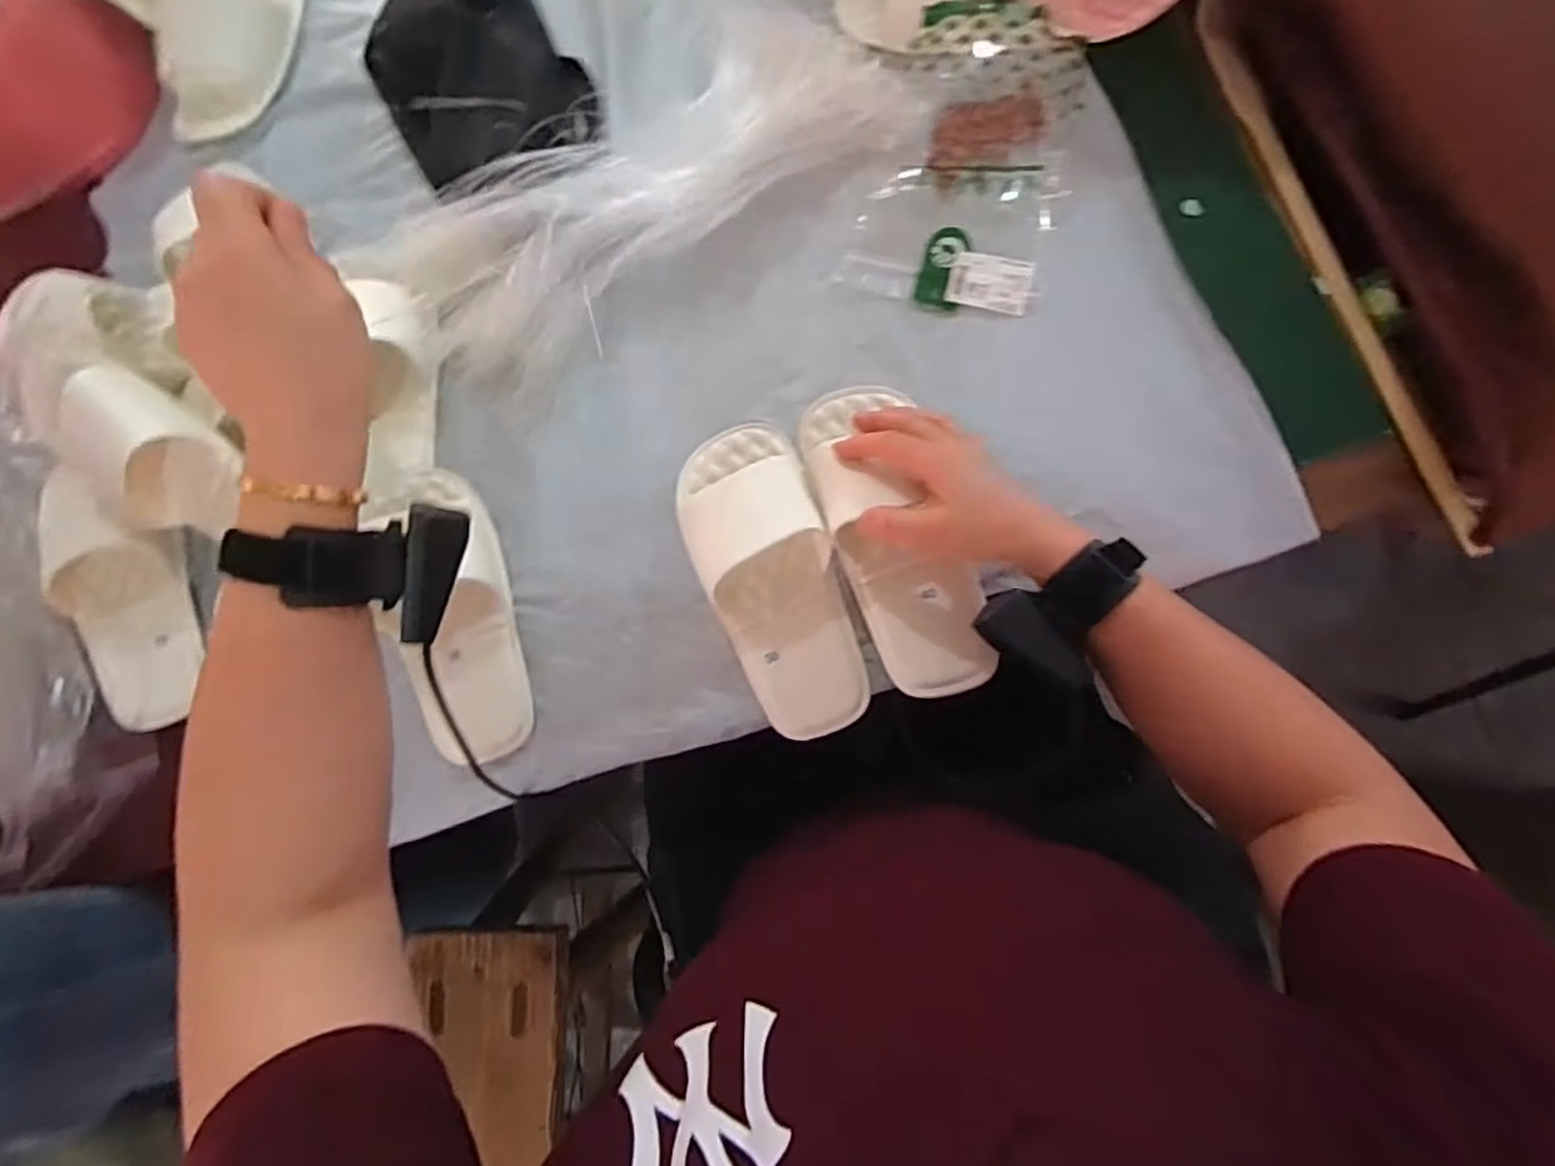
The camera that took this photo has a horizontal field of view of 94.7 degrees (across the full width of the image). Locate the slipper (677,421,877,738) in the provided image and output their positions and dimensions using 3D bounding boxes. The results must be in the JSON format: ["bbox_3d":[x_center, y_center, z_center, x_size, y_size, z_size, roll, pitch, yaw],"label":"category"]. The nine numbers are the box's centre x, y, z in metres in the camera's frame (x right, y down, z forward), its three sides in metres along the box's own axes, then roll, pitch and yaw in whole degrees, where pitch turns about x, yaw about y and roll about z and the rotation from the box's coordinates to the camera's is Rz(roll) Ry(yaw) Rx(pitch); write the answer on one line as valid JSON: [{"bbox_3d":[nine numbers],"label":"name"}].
[{"bbox_3d":[-0.004,-0.007,0.524,0.099,0.043,0.239,-23,79,3],"label":"slipper"}]

